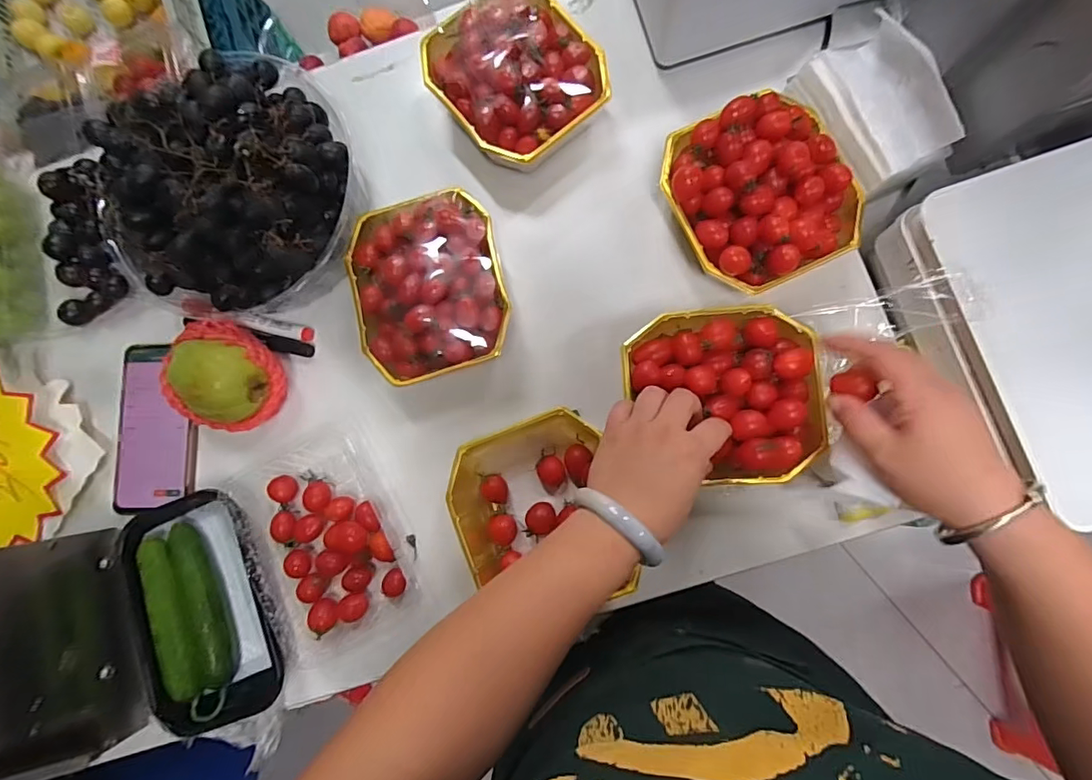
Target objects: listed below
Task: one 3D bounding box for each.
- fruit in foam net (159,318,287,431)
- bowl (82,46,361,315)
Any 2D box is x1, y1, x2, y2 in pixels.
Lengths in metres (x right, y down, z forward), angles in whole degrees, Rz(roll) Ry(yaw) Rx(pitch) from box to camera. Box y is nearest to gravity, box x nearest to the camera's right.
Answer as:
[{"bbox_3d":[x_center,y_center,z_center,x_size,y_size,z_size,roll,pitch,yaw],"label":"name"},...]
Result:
[{"bbox_3d":[-0.294,-0.013,0.450,0.099,0.073,0.092,-1,84,5],"label":"fruit in foam net"},{"bbox_3d":[-0.274,-0.180,0.443,0.198,0.139,0.192,-1,84,5],"label":"bowl"}]

